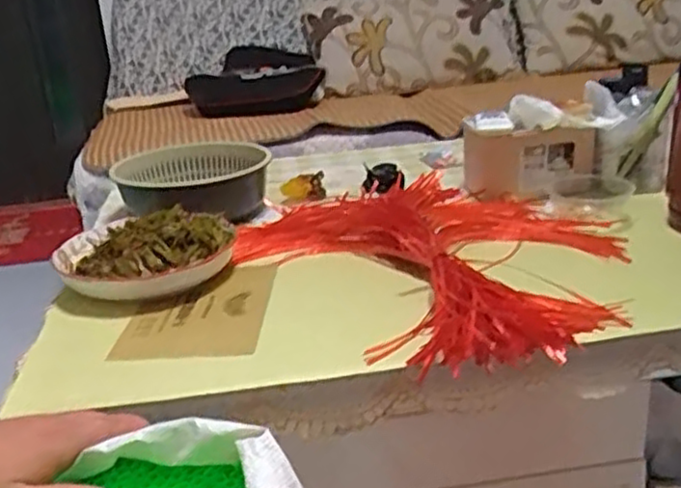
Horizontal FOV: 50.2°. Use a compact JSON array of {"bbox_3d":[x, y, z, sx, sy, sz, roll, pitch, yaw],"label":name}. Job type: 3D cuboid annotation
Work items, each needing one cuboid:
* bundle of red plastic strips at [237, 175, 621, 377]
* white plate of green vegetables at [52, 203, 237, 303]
[{"bbox_3d":[0.117,-0.004,0.864,0.398,0.046,0.500,-18,25,-30],"label":"bundle of red plastic strips"},{"bbox_3d":[-0.229,0.008,0.859,0.204,0.055,0.188,-9,22,-10],"label":"white plate of green vegetables"}]

